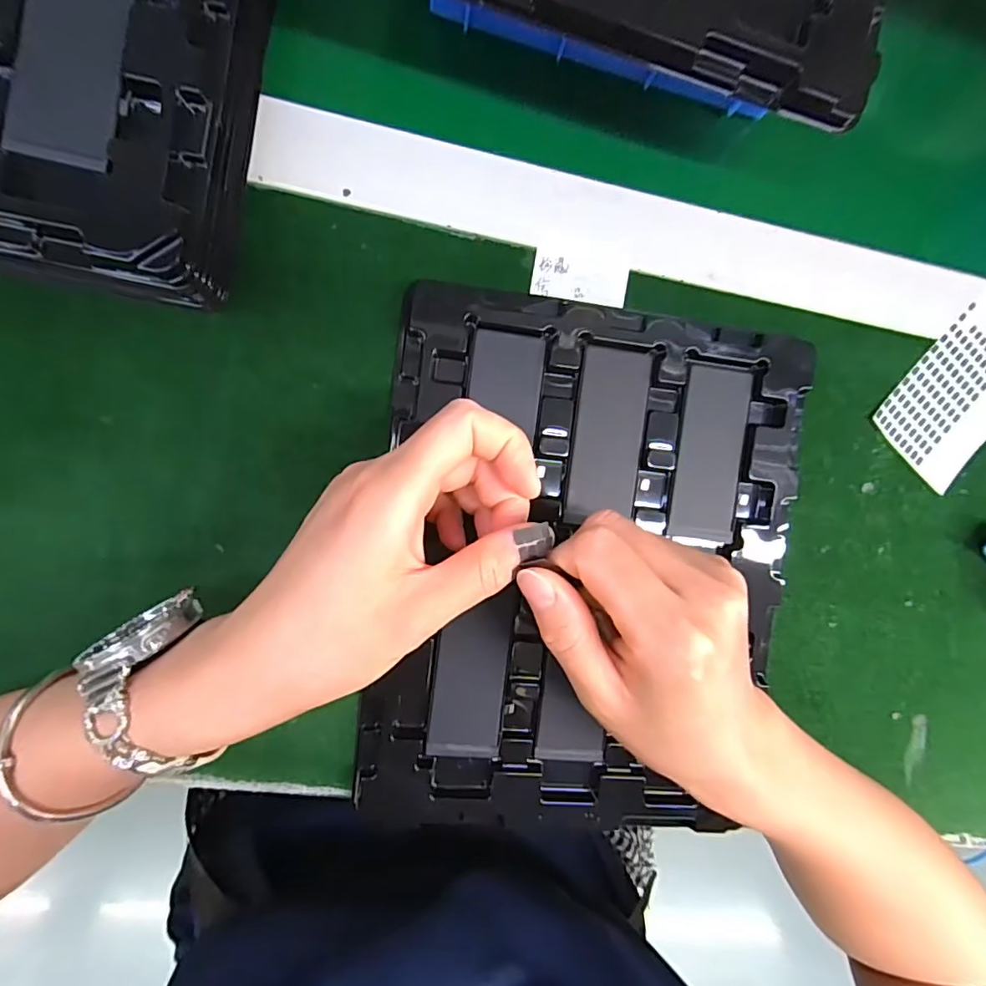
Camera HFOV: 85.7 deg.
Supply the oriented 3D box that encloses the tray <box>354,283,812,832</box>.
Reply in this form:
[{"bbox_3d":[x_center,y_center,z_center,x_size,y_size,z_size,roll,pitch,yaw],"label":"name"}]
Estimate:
[{"bbox_3d":[0.051,0.042,0.282,0.218,0.012,0.273,5,93,-7],"label":"tray"}]

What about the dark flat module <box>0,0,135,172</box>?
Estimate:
[{"bbox_3d":[-0.161,-0.173,0.203,0.037,0.006,0.092,10,92,-8],"label":"dark flat module"}]

